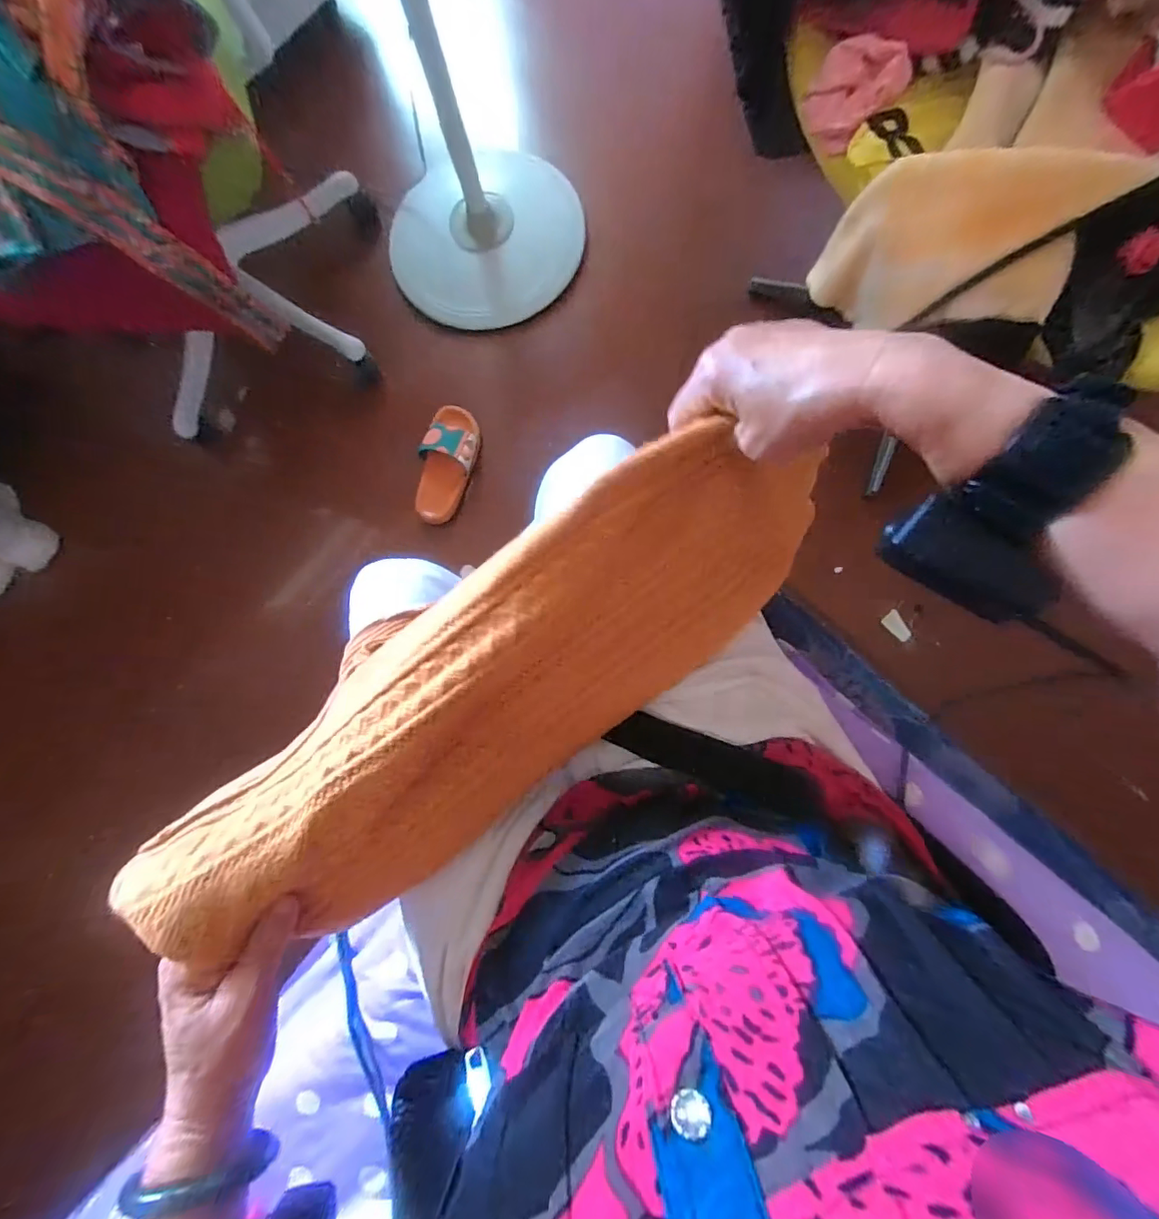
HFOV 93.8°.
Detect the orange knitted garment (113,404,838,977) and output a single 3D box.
[{"bbox_3d":[-0.031,0.040,0.335,0.462,0.127,0.122,-36,81,-10],"label":"orange knitted garment"}]

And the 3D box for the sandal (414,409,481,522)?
[{"bbox_3d":[-0.249,-0.274,1.009,0.098,0.057,0.224,16,84,7],"label":"sandal"}]

